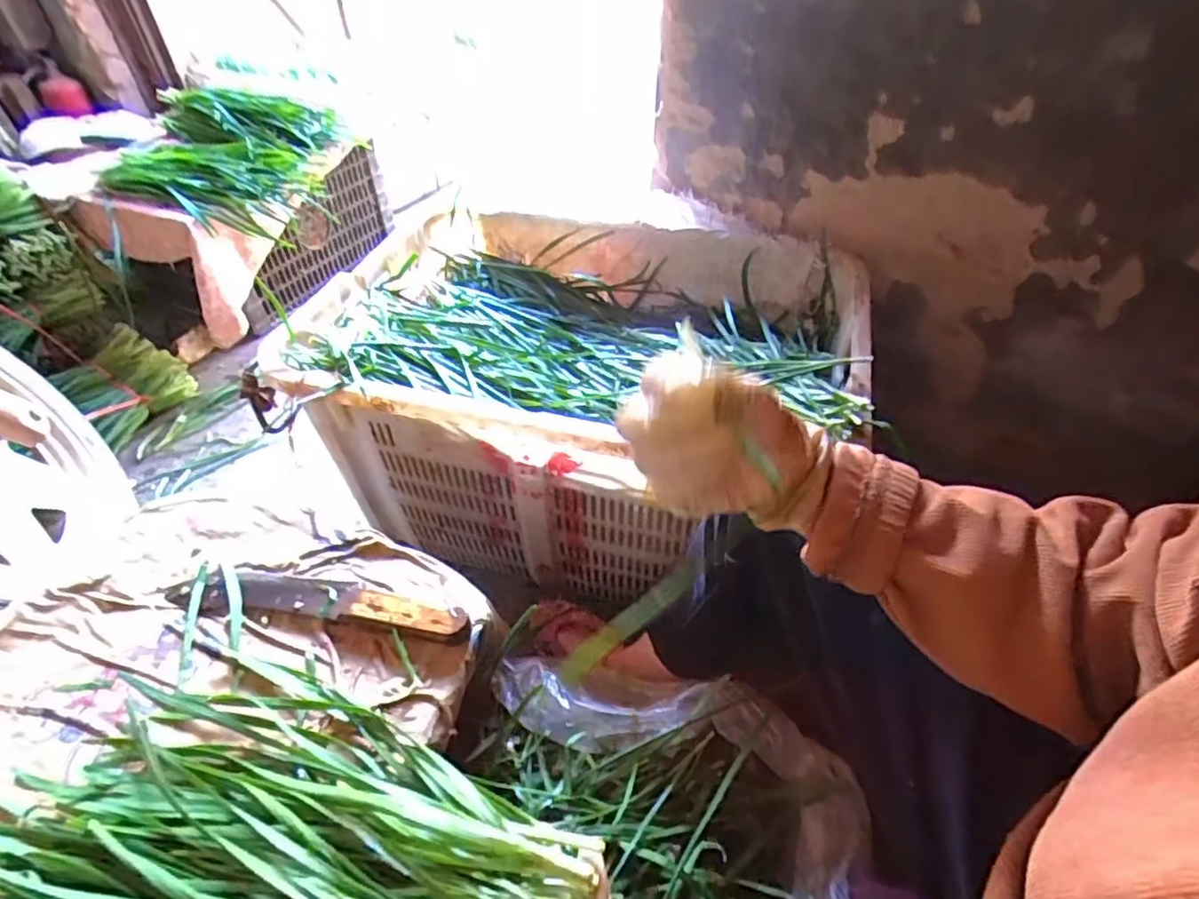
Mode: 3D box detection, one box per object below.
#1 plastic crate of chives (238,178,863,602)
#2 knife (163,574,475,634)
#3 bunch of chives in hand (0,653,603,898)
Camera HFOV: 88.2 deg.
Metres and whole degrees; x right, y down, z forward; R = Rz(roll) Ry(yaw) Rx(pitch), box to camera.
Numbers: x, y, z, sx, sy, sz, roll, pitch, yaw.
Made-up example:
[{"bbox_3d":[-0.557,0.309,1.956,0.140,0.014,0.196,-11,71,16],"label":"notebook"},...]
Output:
[{"bbox_3d":[-0.019,-0.080,0.876,0.643,0.313,0.467,11,45,11],"label":"plastic crate of chives"},{"bbox_3d":[-0.245,0.126,0.536,0.272,0.025,0.041,7,45,7],"label":"knife"},{"bbox_3d":[-0.213,0.250,0.394,0.423,0.049,0.232,-3,43,15],"label":"bunch of chives in hand"}]

